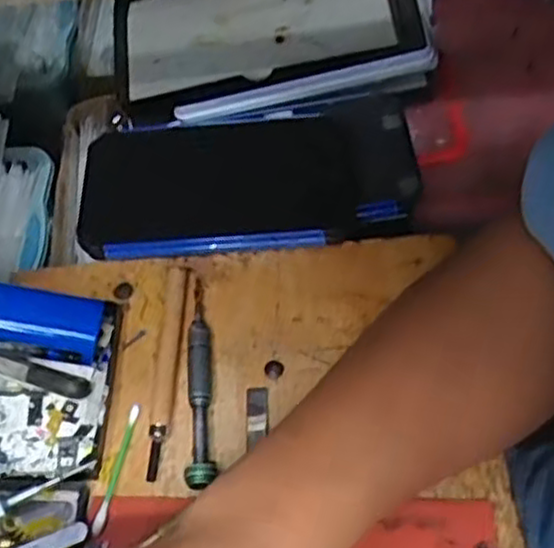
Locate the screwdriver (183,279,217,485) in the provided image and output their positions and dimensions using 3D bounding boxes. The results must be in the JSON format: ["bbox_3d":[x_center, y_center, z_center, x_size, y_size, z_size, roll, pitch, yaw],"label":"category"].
[{"bbox_3d":[-0.042,0.058,0.418,0.016,0.011,0.125,-4,56,2],"label":"screwdriver"}]

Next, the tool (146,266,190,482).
[{"bbox_3d":[-0.063,0.051,0.426,0.013,0.009,0.127,0,57,4],"label":"tool"}]

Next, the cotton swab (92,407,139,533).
[{"bbox_3d":[-0.085,0.104,0.398,0.006,0.006,0.072,7,57,9],"label":"cotton swab"}]

